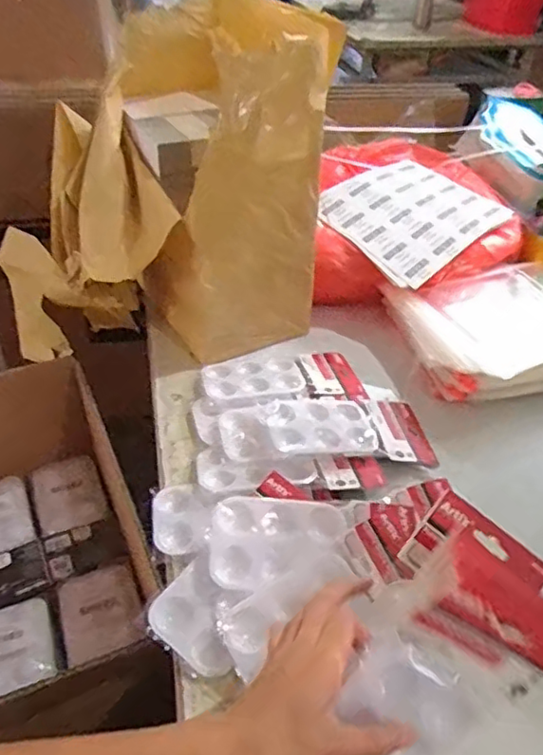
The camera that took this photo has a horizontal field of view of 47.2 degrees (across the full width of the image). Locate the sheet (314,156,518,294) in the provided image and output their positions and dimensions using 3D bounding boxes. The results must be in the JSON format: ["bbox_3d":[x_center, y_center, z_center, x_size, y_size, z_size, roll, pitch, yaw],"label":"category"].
[{"bbox_3d":[0.205,-0.246,0.924,0.231,0.019,0.210,-36,65,-24],"label":"sheet"}]

